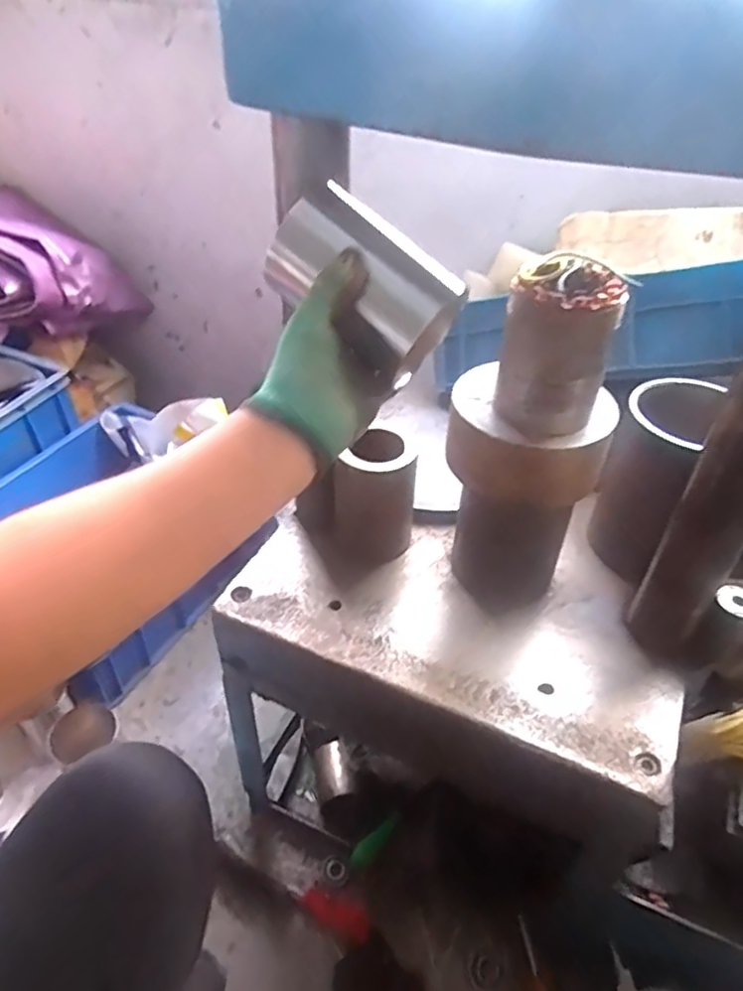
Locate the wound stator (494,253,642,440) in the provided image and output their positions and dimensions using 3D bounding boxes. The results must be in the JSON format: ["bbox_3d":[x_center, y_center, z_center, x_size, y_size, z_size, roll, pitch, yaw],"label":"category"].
[{"bbox_3d":[0.158,-0.126,0.540,0.083,0.124,0.091,22,44,21],"label":"wound stator"}]

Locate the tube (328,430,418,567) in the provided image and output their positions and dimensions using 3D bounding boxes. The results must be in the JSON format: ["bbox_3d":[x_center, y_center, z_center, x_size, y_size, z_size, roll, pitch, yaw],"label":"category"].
[{"bbox_3d":[0.001,-0.001,0.711,0.081,0.133,0.076,1,40,-1],"label":"tube"}]

